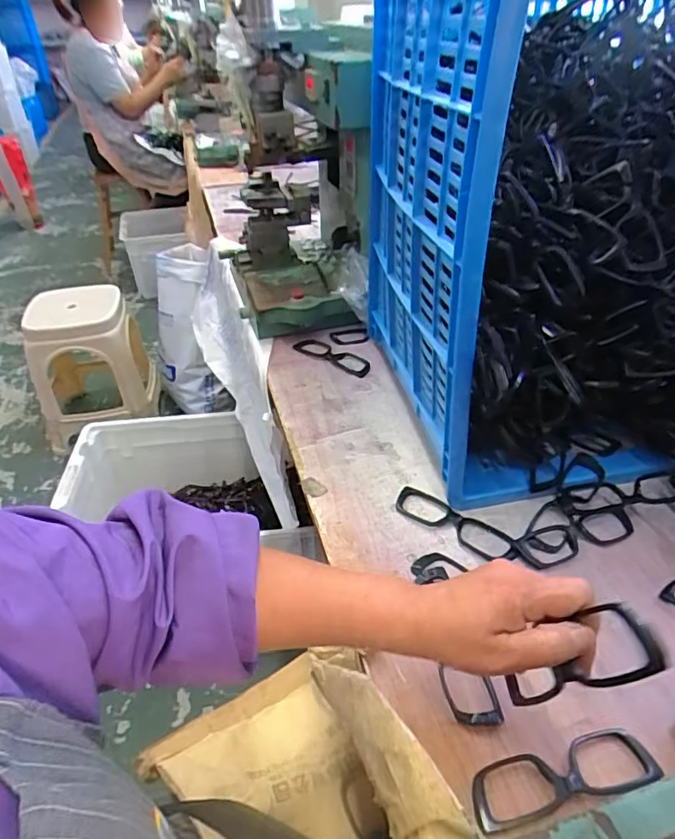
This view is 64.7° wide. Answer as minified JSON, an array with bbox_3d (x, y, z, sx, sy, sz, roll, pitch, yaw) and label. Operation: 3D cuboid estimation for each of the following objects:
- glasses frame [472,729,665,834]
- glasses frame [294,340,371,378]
[{"bbox_3d":[0.166,0.259,0.386,0.143,0.019,0.045,-11,28,-8],"label":"glasses frame"},{"bbox_3d":[-0.007,-0.102,0.848,0.138,0.014,0.036,27,46,30],"label":"glasses frame"}]

